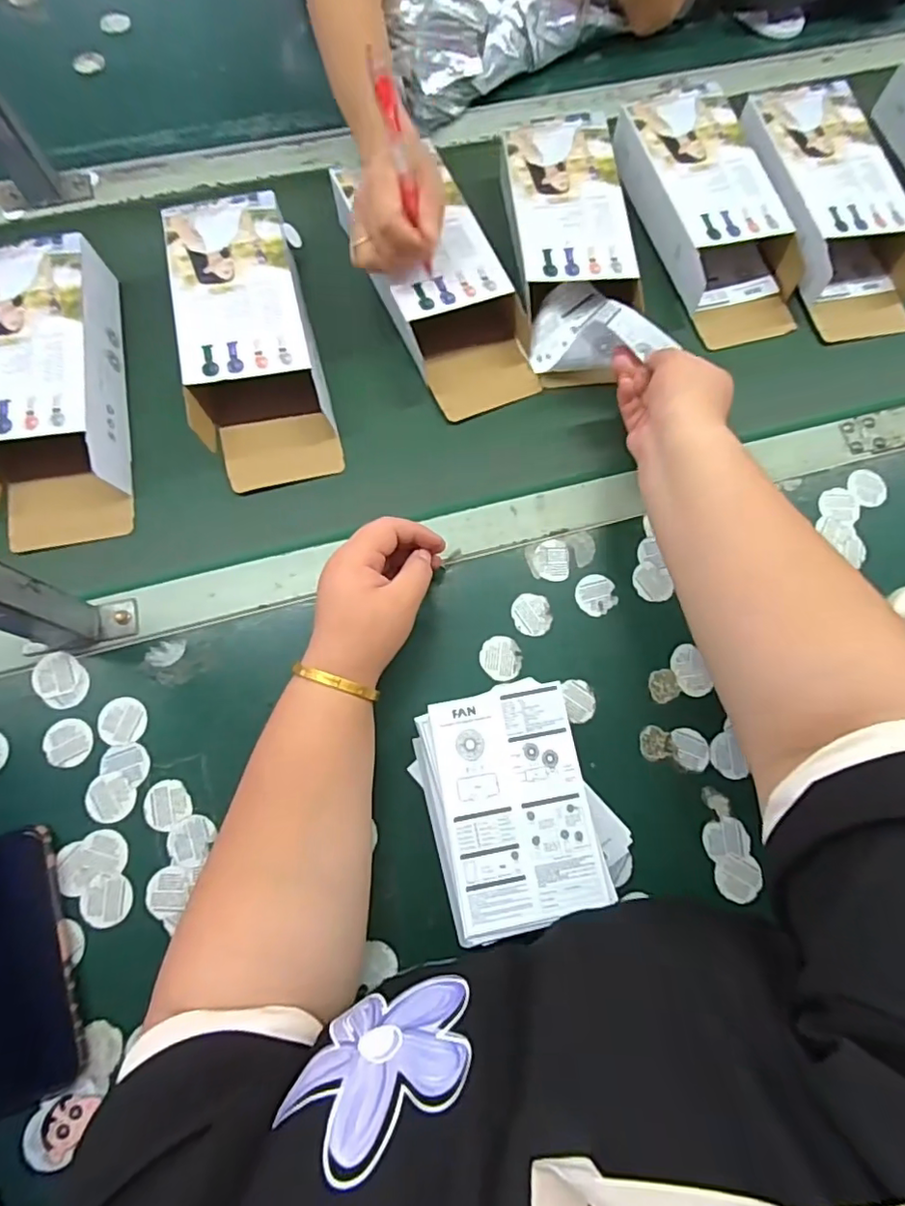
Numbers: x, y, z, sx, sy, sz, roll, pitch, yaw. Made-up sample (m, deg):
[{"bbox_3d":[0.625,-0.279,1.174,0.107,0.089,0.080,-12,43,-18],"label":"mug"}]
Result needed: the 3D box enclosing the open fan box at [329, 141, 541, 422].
[{"bbox_3d":[-0.013,-0.286,0.502,0.118,0.053,0.243,-25,78,-8],"label":"open fan box"}]

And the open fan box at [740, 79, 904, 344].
[{"bbox_3d":[0.355,-0.371,0.533,0.113,0.057,0.247,-16,77,-6],"label":"open fan box"}]

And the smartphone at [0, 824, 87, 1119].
[{"bbox_3d":[-0.294,0.239,0.373,0.080,0.014,0.164,-17,72,-11],"label":"smartphone"}]

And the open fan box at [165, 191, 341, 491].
[{"bbox_3d":[-0.171,-0.223,0.480,0.105,0.054,0.248,-14,76,-6],"label":"open fan box"}]

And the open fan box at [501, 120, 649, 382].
[{"bbox_3d":[0.101,-0.335,0.518,0.110,0.053,0.217,-5,76,-4],"label":"open fan box"}]

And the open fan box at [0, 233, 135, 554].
[{"bbox_3d":[-0.335,-0.173,0.462,0.111,0.056,0.252,-9,76,-5],"label":"open fan box"}]

